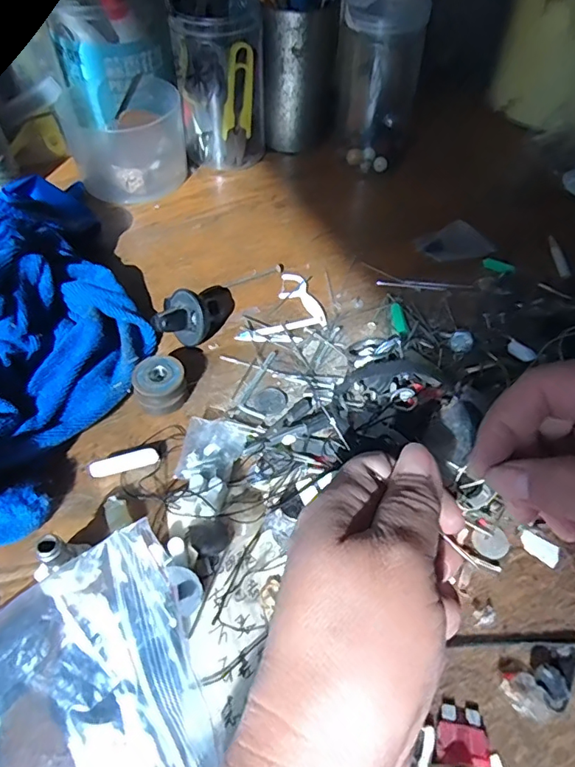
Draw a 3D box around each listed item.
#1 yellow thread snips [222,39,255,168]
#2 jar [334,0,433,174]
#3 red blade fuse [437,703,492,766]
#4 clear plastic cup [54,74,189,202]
[{"bbox_3d":[-0.040,-0.229,0.433,0.031,0.099,0.006,-18,53,-14],"label":"yellow thread snips"},{"bbox_3d":[0.076,-0.249,0.436,0.067,0.129,0.055,2,51,2],"label":"jar"},{"bbox_3d":[0.066,0.132,0.194,0.020,0.006,0.019,5,51,4],"label":"red blade fuse"},{"bbox_3d":[-0.139,-0.211,0.444,0.097,0.073,0.101,0,51,0],"label":"clear plastic cup"}]

